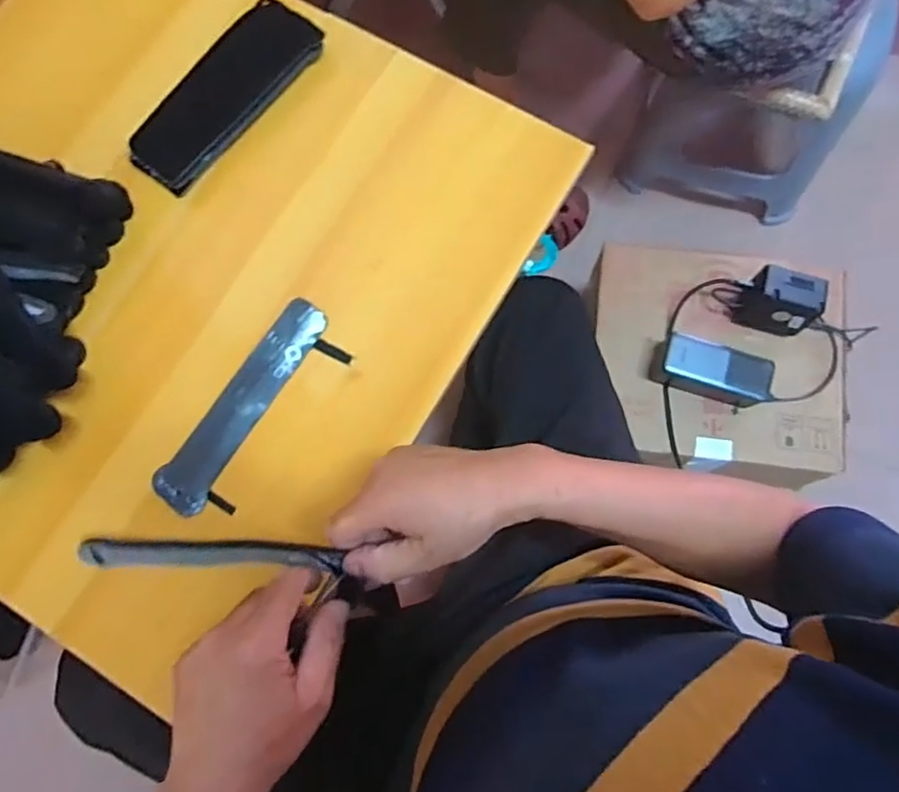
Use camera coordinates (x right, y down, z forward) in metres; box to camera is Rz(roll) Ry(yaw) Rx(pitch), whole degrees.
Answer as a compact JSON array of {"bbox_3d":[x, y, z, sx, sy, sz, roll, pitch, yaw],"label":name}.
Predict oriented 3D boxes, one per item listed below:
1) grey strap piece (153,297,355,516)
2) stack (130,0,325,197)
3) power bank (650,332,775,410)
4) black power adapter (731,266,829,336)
[{"bbox_3d":[-0.164,0.011,0.527,0.071,0.012,0.199,32,80,8],"label":"grey strap piece"},{"bbox_3d":[-0.205,-0.278,0.573,0.064,0.032,0.200,38,81,9],"label":"stack"},{"bbox_3d":[0.320,-0.029,0.761,0.133,0.051,0.058,21,79,6],"label":"power bank"},{"bbox_3d":[0.401,-0.114,0.769,0.086,0.085,0.054,17,79,5],"label":"black power adapter"}]

